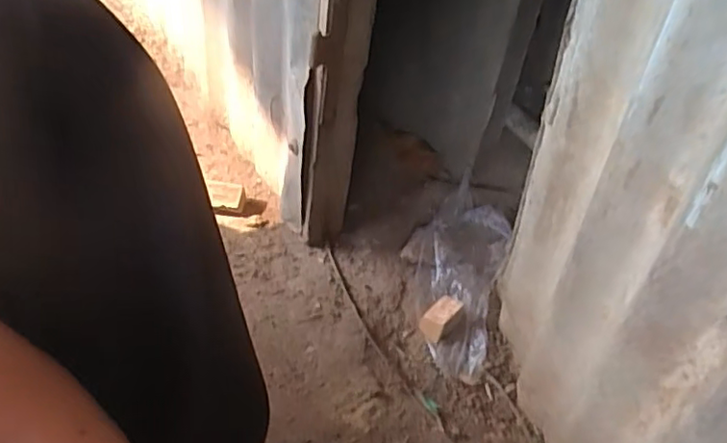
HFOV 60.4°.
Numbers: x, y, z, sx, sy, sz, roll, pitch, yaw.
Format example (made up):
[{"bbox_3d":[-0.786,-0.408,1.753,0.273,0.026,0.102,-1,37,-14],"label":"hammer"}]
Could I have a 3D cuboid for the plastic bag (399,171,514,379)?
[{"bbox_3d":[0.101,0.060,0.719,0.113,0.043,0.225,15,52,10],"label":"plastic bag"}]

